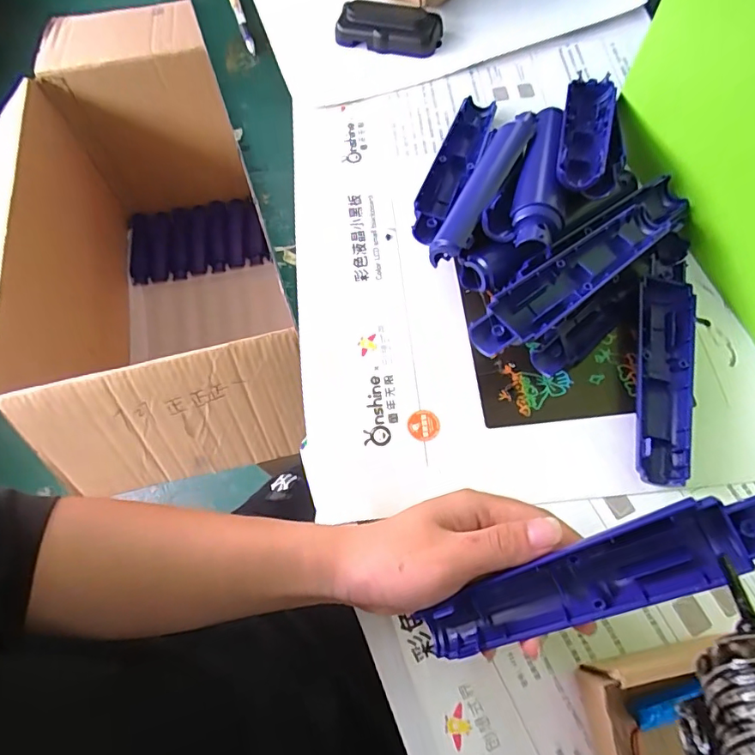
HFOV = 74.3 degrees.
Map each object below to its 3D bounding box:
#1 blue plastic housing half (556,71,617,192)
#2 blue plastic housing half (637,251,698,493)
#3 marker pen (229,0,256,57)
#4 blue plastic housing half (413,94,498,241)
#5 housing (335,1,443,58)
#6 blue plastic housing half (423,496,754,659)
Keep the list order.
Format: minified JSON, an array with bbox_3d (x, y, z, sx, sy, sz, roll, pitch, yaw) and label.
[{"bbox_3d":[0.168,-0.202,0.405,0.038,0.018,0.167,16,54,9],"label":"blue plastic housing half"},{"bbox_3d":[0.200,-0.008,0.349,0.037,0.020,0.169,11,66,7],"label":"blue plastic housing half"},{"bbox_3d":[-0.153,-0.402,0.555,0.012,0.011,0.134,-18,66,-6],"label":"marker pen"},{"bbox_3d":[0.068,-0.183,0.436,0.031,0.021,0.173,19,67,11],"label":"blue plastic housing half"},{"bbox_3d":[0.012,-0.360,0.516,0.105,0.029,0.050,9,66,6],"label":"housing"},{"bbox_3d":[0.097,0.095,0.230,0.165,0.024,0.034,-29,64,18],"label":"blue plastic housing half"}]

